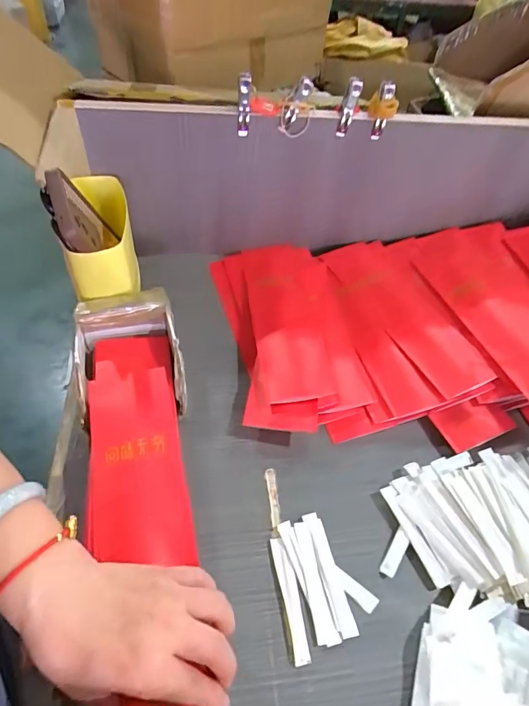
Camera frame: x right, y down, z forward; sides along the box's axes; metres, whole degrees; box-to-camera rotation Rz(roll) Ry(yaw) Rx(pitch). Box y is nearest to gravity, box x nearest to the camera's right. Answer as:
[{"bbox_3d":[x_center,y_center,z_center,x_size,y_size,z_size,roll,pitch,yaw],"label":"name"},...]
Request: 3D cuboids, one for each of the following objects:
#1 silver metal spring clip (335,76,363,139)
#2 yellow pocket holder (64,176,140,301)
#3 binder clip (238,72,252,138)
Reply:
[{"bbox_3d":[0.097,-0.281,0.483,0.017,0.064,0.026,13,51,5],"label":"silver metal spring clip"},{"bbox_3d":[-0.189,-0.140,0.493,0.058,0.064,0.155,-7,52,-11],"label":"yellow pocket holder"},{"bbox_3d":[-0.023,-0.280,0.477,0.014,0.066,0.023,3,51,-3],"label":"binder clip"}]

